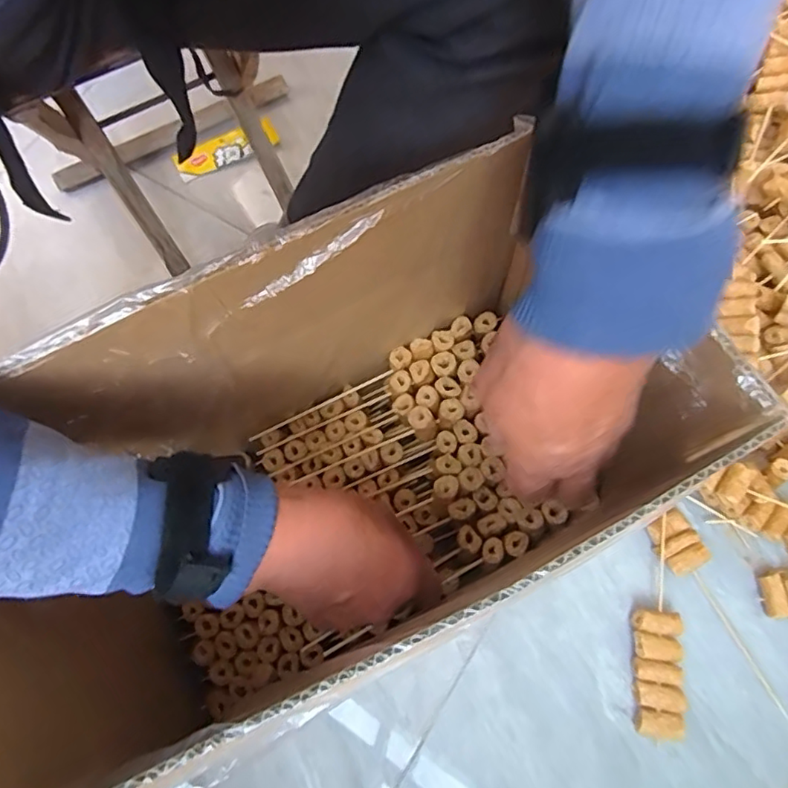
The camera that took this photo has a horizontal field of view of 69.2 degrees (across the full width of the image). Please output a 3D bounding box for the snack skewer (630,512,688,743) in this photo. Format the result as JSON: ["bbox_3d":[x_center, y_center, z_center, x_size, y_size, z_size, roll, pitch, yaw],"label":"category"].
[{"bbox_3d":[0.233,0.206,0.510,0.040,0.025,0.178,5,70,5],"label":"snack skewer"}]

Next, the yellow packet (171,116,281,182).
[{"bbox_3d":[-0.215,-0.313,0.727,0.134,0.015,0.039,-22,70,-4],"label":"yellow packet"}]

